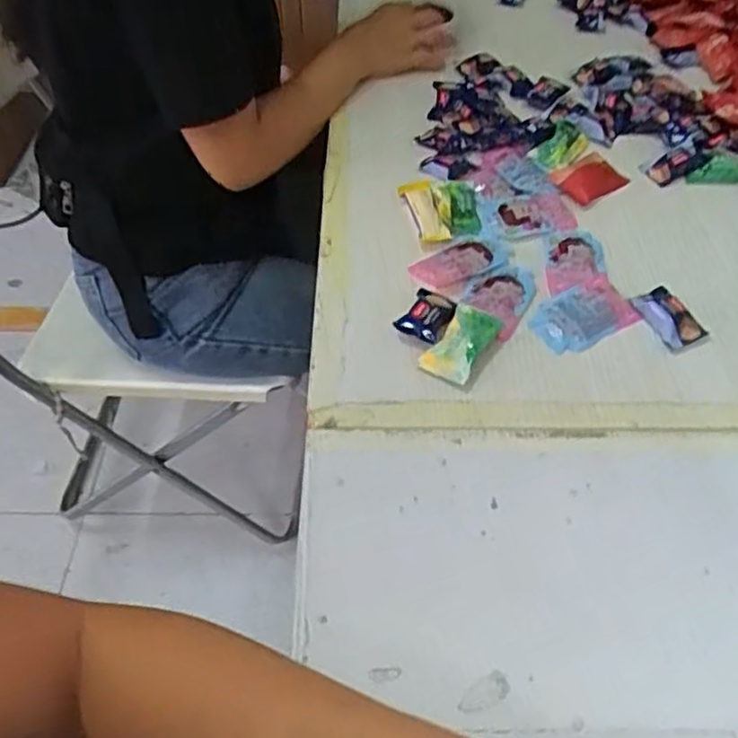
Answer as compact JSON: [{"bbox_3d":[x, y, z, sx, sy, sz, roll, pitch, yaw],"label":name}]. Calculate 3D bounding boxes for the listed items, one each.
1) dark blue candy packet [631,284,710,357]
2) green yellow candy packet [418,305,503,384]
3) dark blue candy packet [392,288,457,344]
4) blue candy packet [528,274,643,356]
[{"bbox_3d":[0.232,-0.038,0.542,0.030,0.015,0.058,-21,52,-16],"label":"dark blue candy packet"},{"bbox_3d":[0.069,-0.019,0.527,0.036,0.014,0.071,24,54,21],"label":"green yellow candy packet"},{"bbox_3d":[0.046,-0.043,0.542,0.036,0.014,0.050,16,51,15],"label":"dark blue candy packet"},{"bbox_3d":[0.169,-0.044,0.550,0.085,0.009,0.050,-23,52,-17],"label":"blue candy packet"}]

